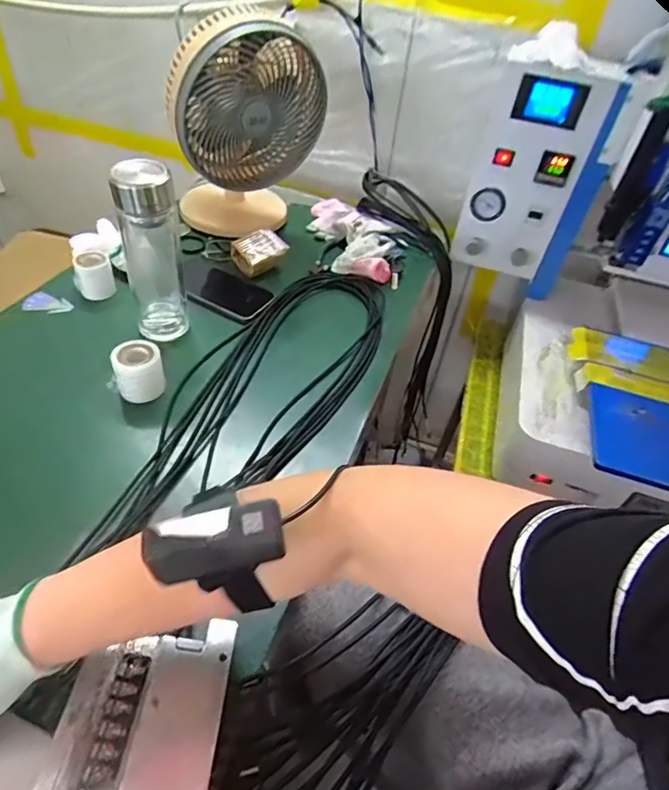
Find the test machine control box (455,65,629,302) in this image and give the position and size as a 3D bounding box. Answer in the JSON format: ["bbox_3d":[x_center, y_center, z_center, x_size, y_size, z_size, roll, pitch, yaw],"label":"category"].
[{"bbox_3d":[0.323,-0.339,0.798,0.176,0.329,0.091,22,46,15],"label":"test machine control box"}]

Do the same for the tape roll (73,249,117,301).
[{"bbox_3d":[-0.335,-0.166,0.684,0.050,0.050,0.042,-13,48,-20],"label":"tape roll"}]

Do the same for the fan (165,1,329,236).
[{"bbox_3d":[-0.135,-0.402,0.761,0.218,0.298,0.176,-9,47,-16],"label":"fan"}]

